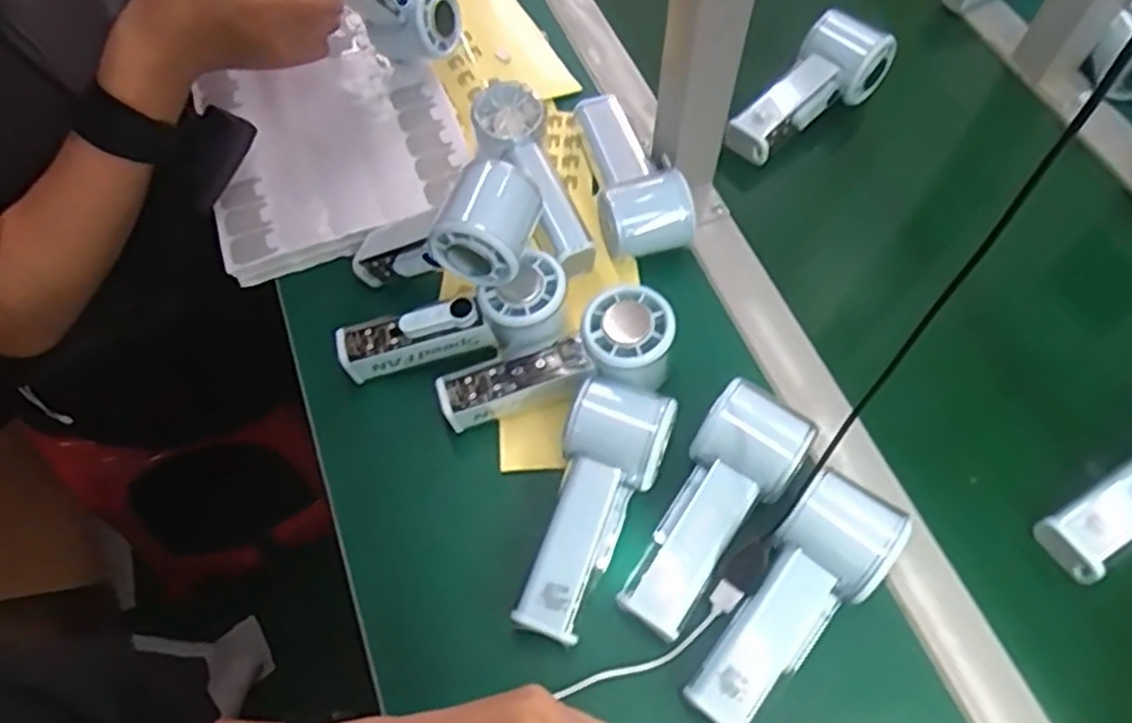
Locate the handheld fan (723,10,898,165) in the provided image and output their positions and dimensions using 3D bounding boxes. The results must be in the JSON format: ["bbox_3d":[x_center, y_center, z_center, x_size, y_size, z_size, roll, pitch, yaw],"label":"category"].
[{"bbox_3d":[0.197,-0.216,0.598,0.060,0.046,0.153,38,68,19],"label":"handheld fan"}]

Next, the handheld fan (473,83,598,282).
[{"bbox_3d":[-0.023,-0.133,0.544,0.058,0.064,0.155,-22,63,-11],"label":"handheld fan"}]

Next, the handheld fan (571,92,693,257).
[{"bbox_3d":[0.050,-0.146,0.555,0.063,0.045,0.145,-7,61,-3],"label":"handheld fan"}]

